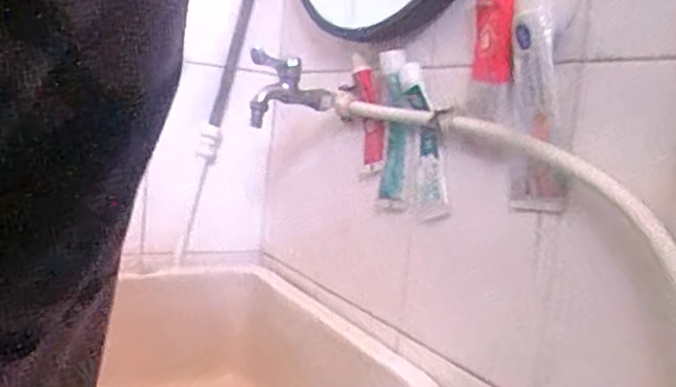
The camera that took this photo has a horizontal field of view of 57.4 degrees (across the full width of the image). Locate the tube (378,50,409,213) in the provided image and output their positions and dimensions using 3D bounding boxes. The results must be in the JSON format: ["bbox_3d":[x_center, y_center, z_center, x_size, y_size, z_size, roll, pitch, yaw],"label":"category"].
[{"bbox_3d":[0.062,-0.071,0.715,0.023,0.179,0.054,1,7,-26],"label":"tube"}]

